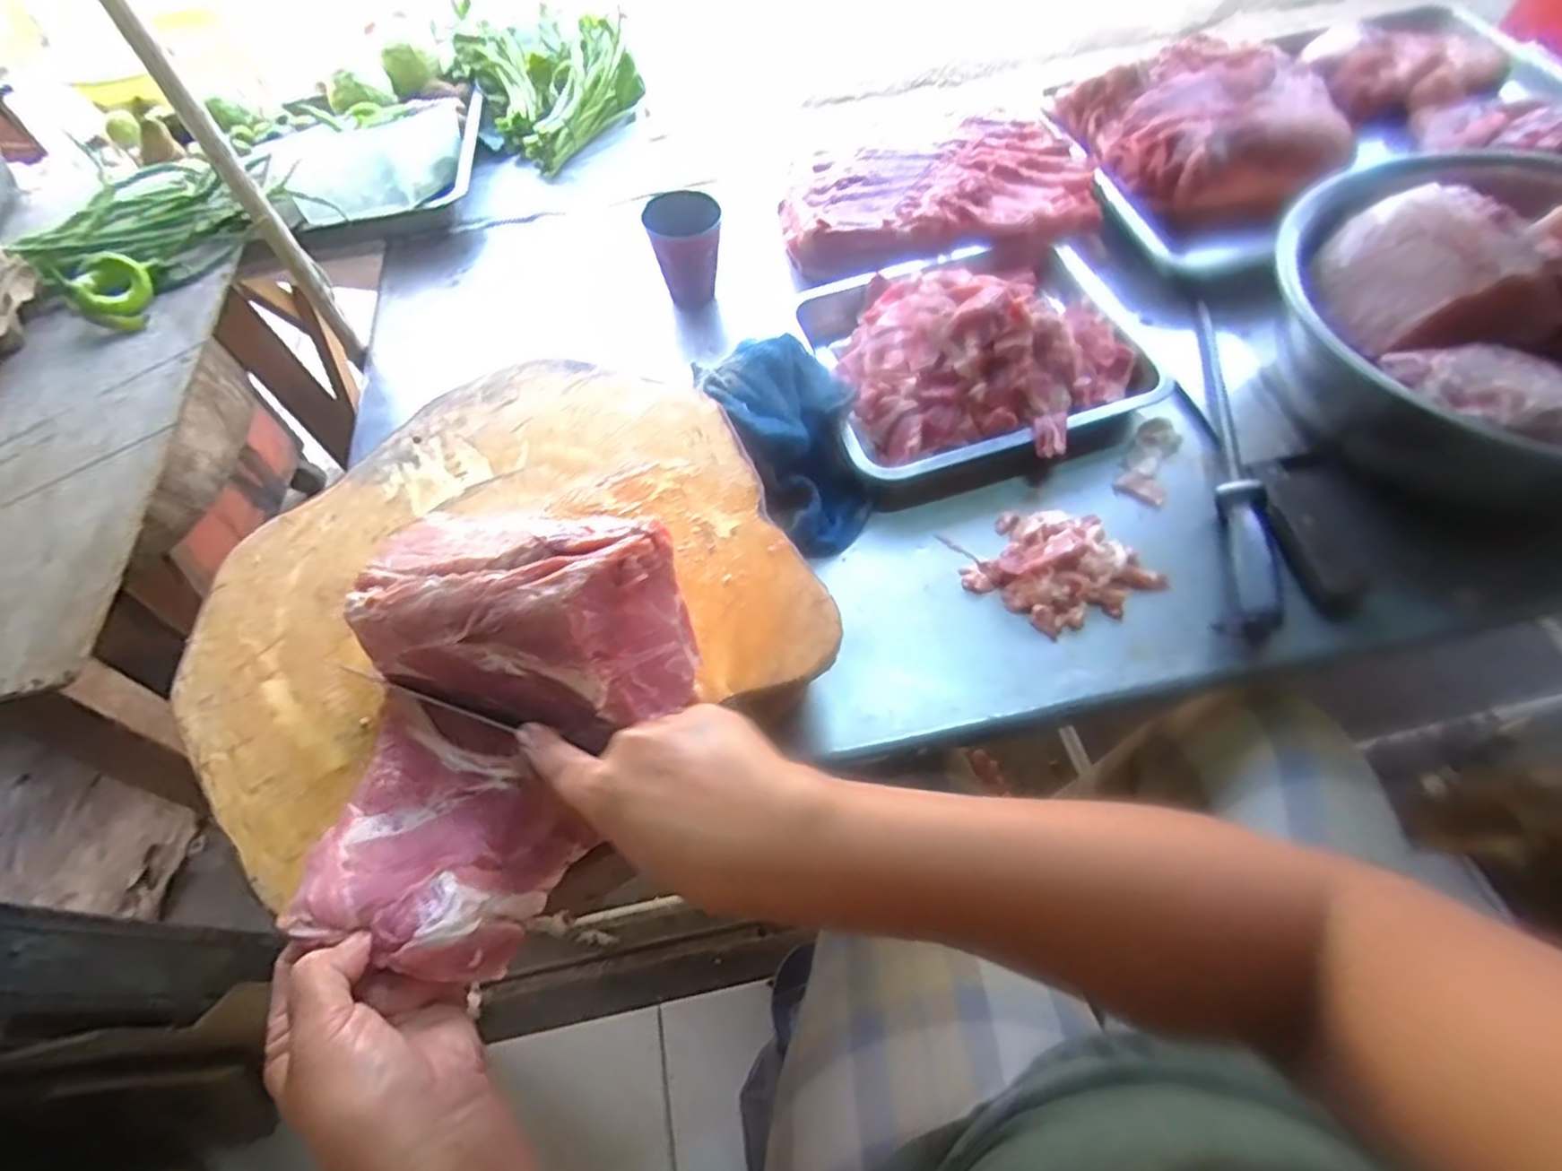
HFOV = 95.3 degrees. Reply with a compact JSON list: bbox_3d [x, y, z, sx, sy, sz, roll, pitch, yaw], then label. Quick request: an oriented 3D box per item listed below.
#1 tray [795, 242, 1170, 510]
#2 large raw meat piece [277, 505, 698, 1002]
[{"bbox_3d":[0.181,-0.237,0.671,0.322,0.093,0.288,-22,61,-10],"label":"tray"},{"bbox_3d":[-0.152,0.074,0.374,0.173,0.097,0.221,8,60,7],"label":"large raw meat piece"}]

